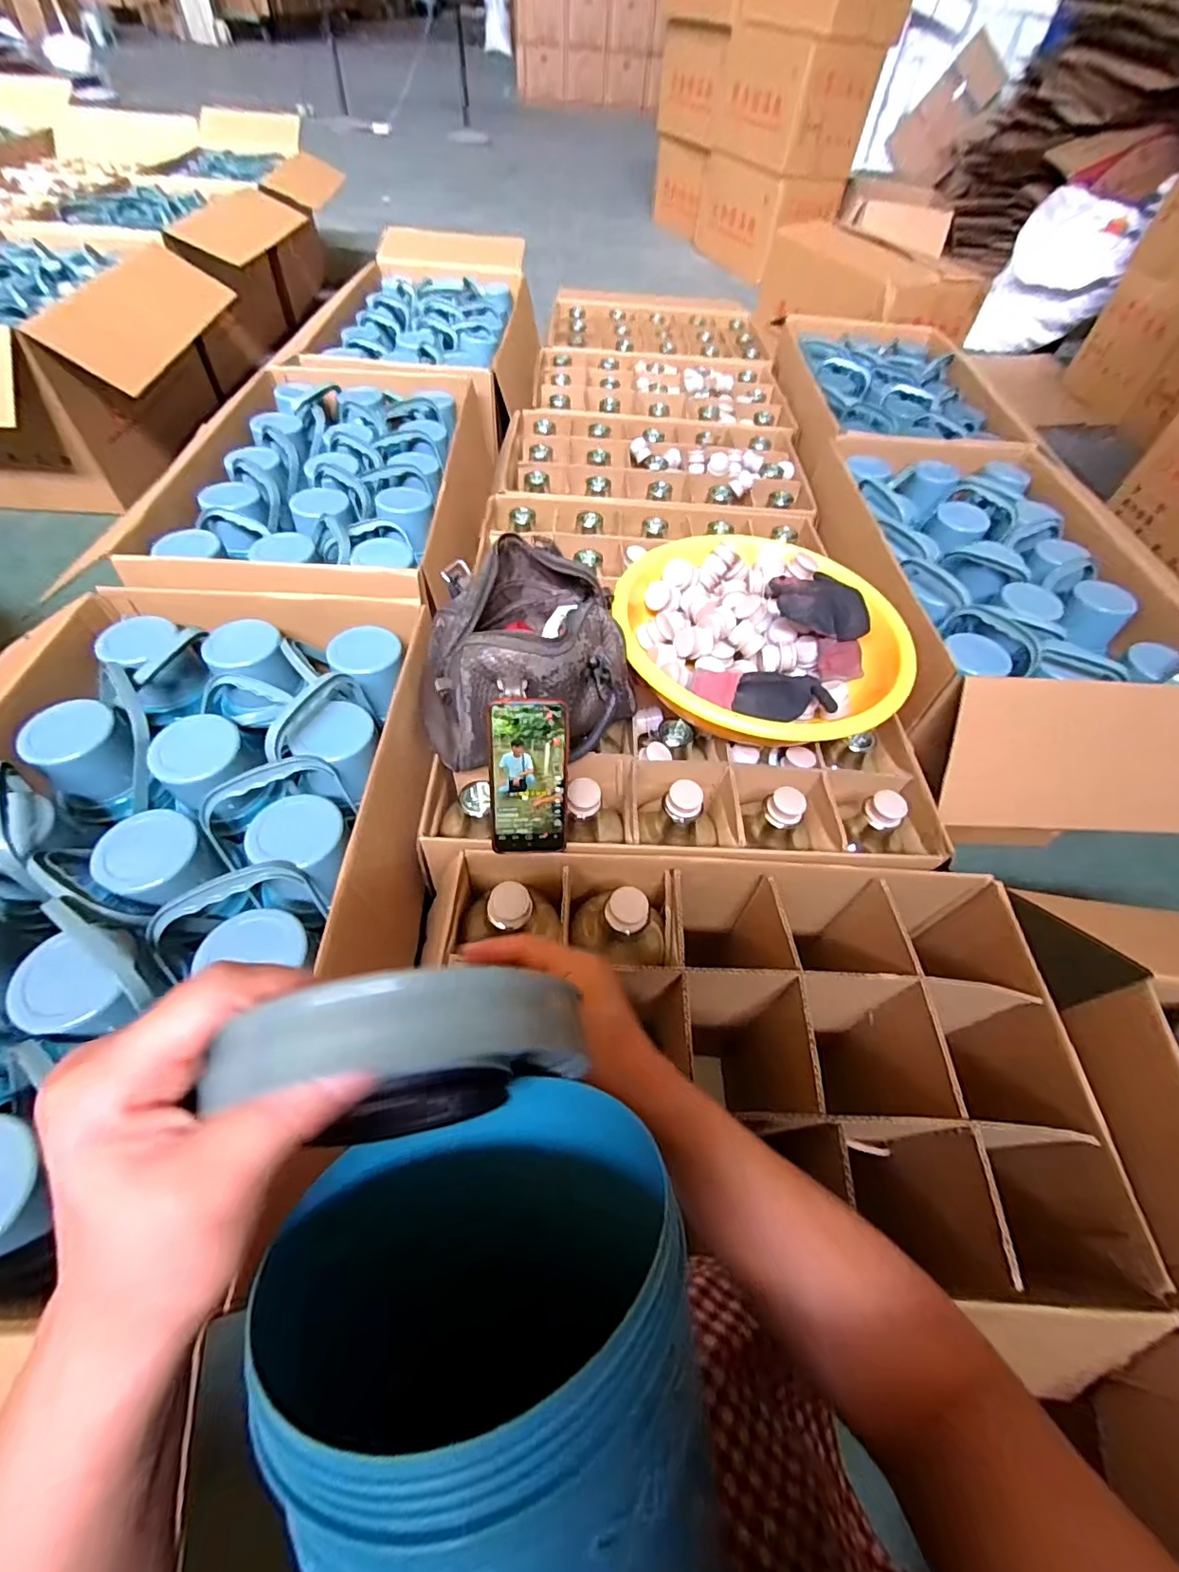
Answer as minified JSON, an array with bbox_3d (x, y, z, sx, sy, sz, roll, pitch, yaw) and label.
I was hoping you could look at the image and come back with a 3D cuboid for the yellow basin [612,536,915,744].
[{"bbox_3d":[0.213,-0.204,0.743,0.355,0.086,0.302,-5,55,-8],"label":"yellow basin"}]

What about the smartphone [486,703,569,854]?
[{"bbox_3d":[-0.061,-0.006,0.581,0.077,0.163,0.006,-1,23,-8],"label":"smartphone"}]

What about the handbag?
[{"bbox_3d":[-0.075,-0.148,0.670,0.247,0.181,0.221,-9,56,-10],"label":"handbag"}]

